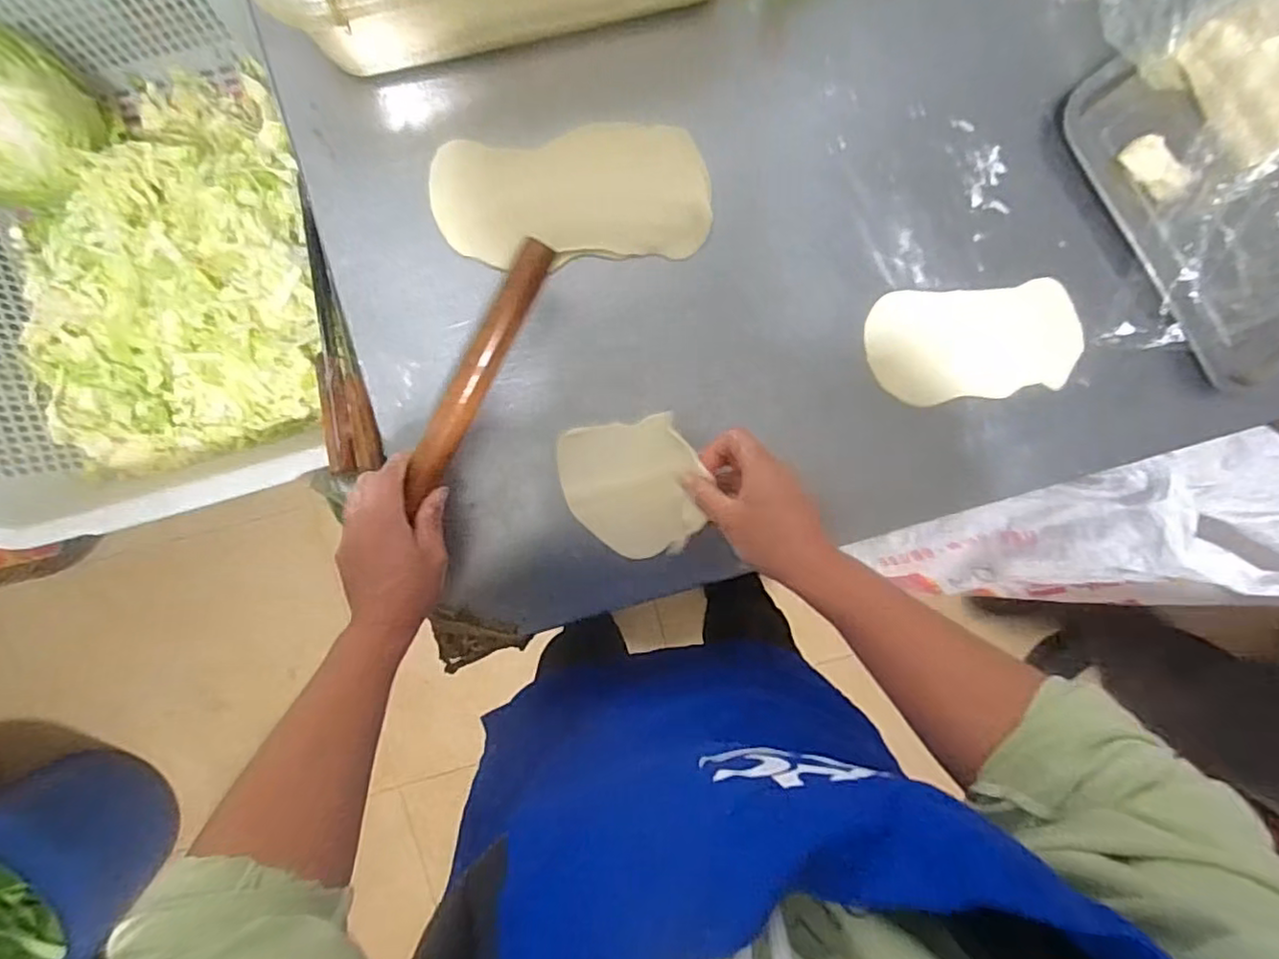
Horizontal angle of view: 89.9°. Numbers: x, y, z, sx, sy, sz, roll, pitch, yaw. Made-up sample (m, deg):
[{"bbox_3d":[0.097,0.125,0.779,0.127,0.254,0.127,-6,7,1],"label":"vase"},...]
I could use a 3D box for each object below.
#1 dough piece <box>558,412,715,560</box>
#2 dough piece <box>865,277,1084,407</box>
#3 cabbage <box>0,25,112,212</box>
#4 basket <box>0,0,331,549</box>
[{"bbox_3d":[-0.007,0.009,0.555,0.111,0.014,0.117,-11,98,-3],"label":"dough piece"},{"bbox_3d":[0.311,-0.125,0.592,0.201,0.005,0.100,-6,95,-5],"label":"dough piece"},{"bbox_3d":[-0.625,-0.352,0.637,0.139,0.135,0.162,26,92,-7],"label":"cabbage"},{"bbox_3d":[-0.557,-0.228,0.675,0.366,0.149,0.533,-16,96,-4],"label":"basket"}]

